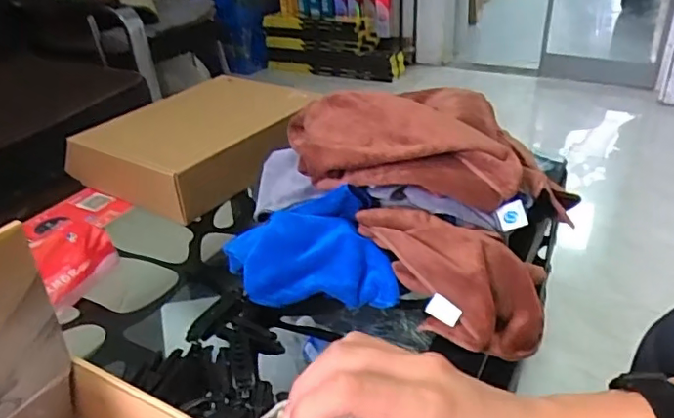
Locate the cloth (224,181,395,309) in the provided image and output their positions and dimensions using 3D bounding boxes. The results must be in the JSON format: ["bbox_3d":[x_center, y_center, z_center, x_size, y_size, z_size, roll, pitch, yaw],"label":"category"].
[{"bbox_3d":[-0.034,0.044,0.628,0.188,0.093,0.112,-4,31,-3],"label":"cloth"}]

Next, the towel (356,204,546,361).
[{"bbox_3d":[0.119,0.079,0.601,0.200,0.103,0.112,6,32,15],"label":"towel"}]

